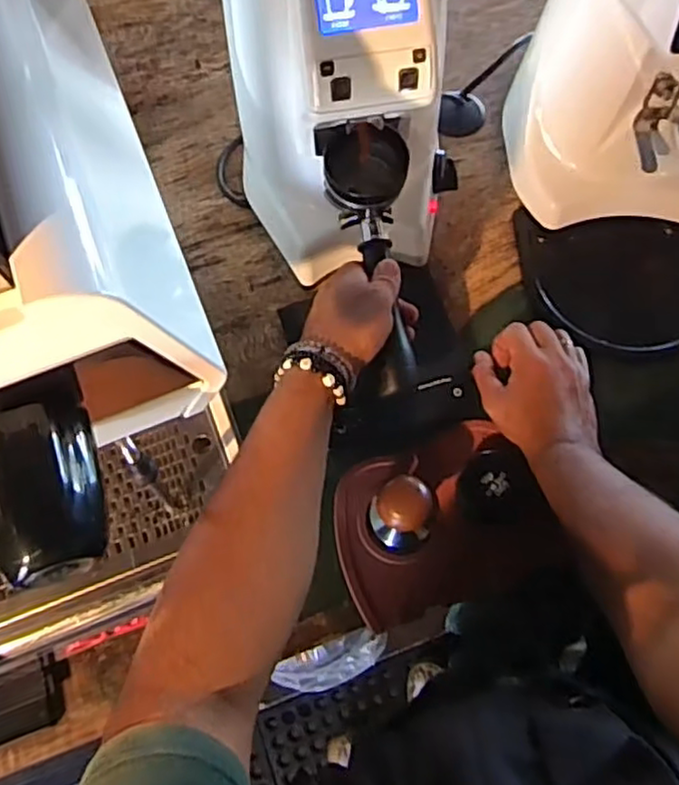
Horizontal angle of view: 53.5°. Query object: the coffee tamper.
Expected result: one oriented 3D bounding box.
[{"bbox_3d":[0.056,0.107,0.583,0.053,0.085,0.053,-1,69,2],"label":"coffee tamper"}]

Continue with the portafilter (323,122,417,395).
[{"bbox_3d":[0.033,-0.108,0.565,0.064,0.073,0.210,-9,93,-1],"label":"portafilter"}]

